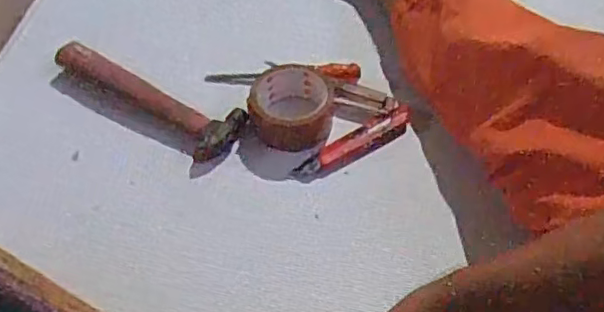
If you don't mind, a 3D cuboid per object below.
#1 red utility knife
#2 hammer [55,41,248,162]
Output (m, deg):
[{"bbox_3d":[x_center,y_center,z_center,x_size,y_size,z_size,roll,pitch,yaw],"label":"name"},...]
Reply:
[{"bbox_3d":[0.063,-0.015,0.716,0.157,0.017,0.035,-27,58,-17],"label":"red utility knife"},{"bbox_3d":[-0.191,-0.080,0.753,0.265,0.032,0.071,29,60,20],"label":"hammer"}]

